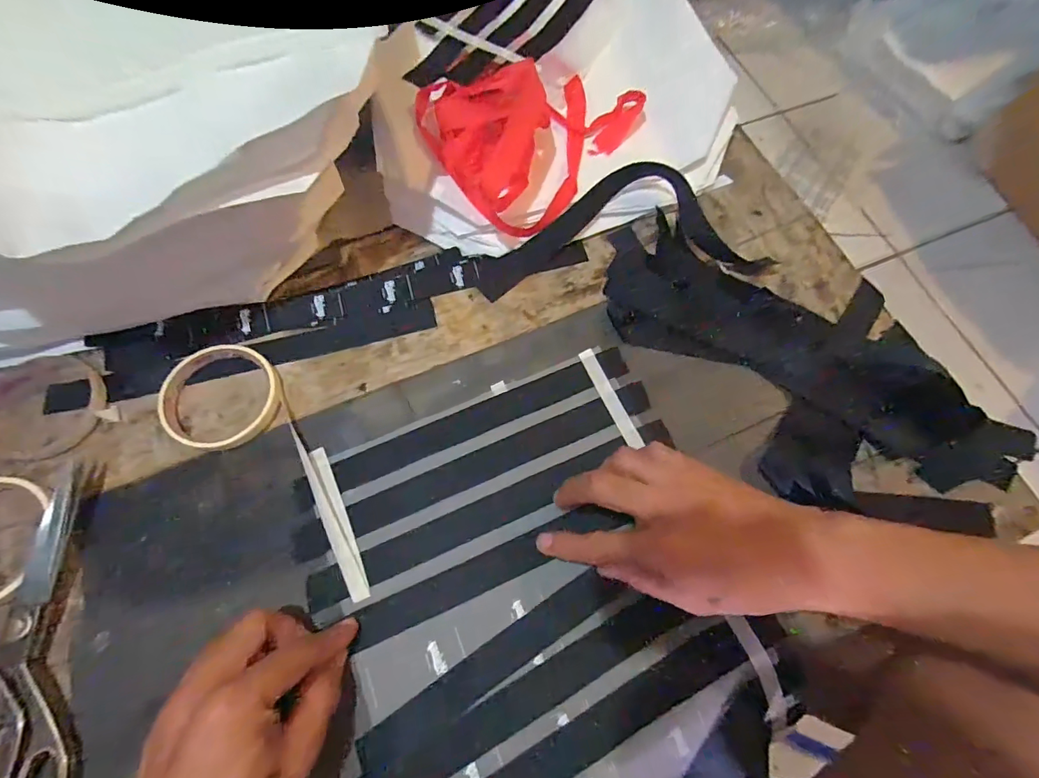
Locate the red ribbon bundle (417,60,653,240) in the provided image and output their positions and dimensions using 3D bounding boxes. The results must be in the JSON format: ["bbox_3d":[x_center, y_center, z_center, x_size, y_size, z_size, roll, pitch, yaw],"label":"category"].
[{"bbox_3d":[0.000,-0.256,0.433,0.163,0.063,0.184,37,72,13],"label":"red ribbon bundle"}]

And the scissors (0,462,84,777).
[{"bbox_3d":[-0.328,0.167,0.302,0.073,0.013,0.217,-16,69,-7],"label":"scissors"}]

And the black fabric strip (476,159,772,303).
[{"bbox_3d":[0.089,-0.149,0.427,0.262,0.024,0.107,-6,85,2],"label":"black fabric strip"}]

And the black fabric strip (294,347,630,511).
[{"bbox_3d":[-0.040,0.029,0.380,0.278,0.011,0.026,-22,69,-10],"label":"black fabric strip"}]

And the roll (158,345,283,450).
[{"bbox_3d":[-0.238,0.006,0.371,0.088,0.015,0.085,0,67,-1],"label":"roll"}]

